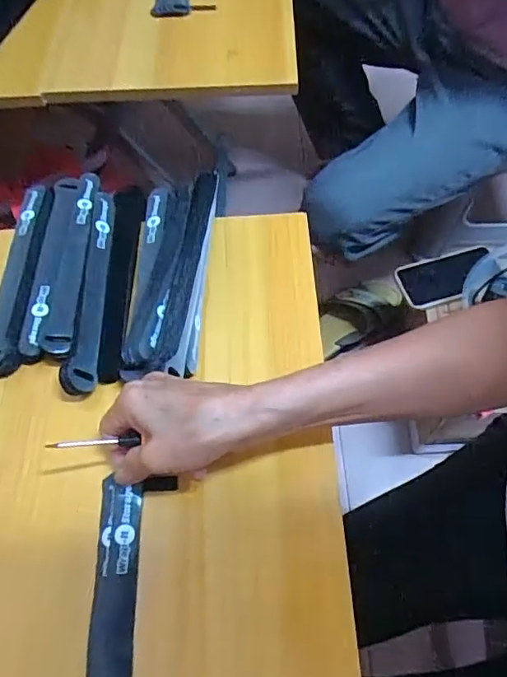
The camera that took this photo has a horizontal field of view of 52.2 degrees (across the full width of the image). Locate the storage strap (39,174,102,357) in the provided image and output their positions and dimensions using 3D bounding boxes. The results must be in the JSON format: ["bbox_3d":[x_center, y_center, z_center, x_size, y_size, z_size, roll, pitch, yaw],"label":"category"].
[{"bbox_3d":[-0.161,-0.075,0.457,0.028,0.011,0.197,-3,60,1],"label":"storage strap"}]

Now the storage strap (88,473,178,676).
[{"bbox_3d":[-0.076,0.178,0.320,0.053,0.015,0.179,-4,60,0],"label":"storage strap"}]

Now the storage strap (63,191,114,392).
[{"bbox_3d":[-0.137,-0.048,0.440,0.022,0.016,0.195,-4,59,0],"label":"storage strap"}]

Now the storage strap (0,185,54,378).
[{"bbox_3d":[-0.204,-0.060,0.451,0.034,0.012,0.199,-3,59,1],"label":"storage strap"}]

